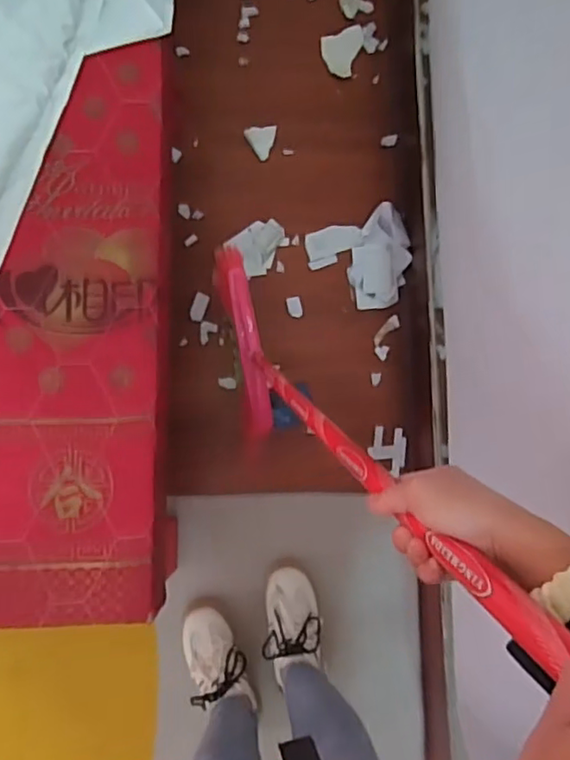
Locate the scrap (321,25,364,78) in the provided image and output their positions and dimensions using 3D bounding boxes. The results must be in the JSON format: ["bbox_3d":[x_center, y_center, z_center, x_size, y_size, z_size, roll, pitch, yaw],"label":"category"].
[{"bbox_3d":[0.118,-0.714,1.289,0.081,0.011,0.121,19,81,-1],"label":"scrap"}]

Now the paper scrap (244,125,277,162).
[{"bbox_3d":[-0.049,-0.494,1.250,0.066,0.005,0.076,-3,83,-10],"label":"paper scrap"}]

